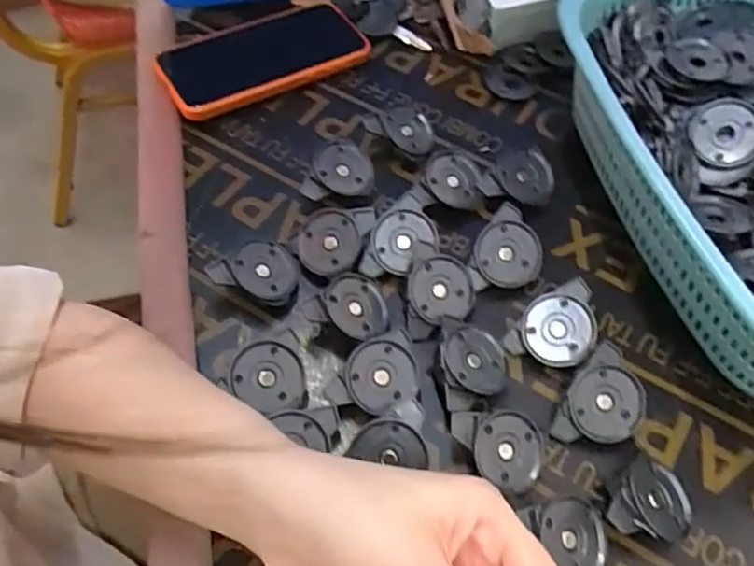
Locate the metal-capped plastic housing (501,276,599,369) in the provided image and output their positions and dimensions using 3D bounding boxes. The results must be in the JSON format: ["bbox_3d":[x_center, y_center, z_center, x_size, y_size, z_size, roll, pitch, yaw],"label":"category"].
[{"bbox_3d":[0.110,0.026,0.394,0.043,0.008,0.058,39,93,12],"label":"metal-capped plastic housing"}]

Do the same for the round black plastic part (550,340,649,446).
[{"bbox_3d":[0.125,0.063,0.371,0.049,0.014,0.051,0,91,4],"label":"round black plastic part"}]

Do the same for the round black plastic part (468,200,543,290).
[{"bbox_3d":[0.082,-0.023,0.423,0.046,0.008,0.050,-8,95,5],"label":"round black plastic part"}]

